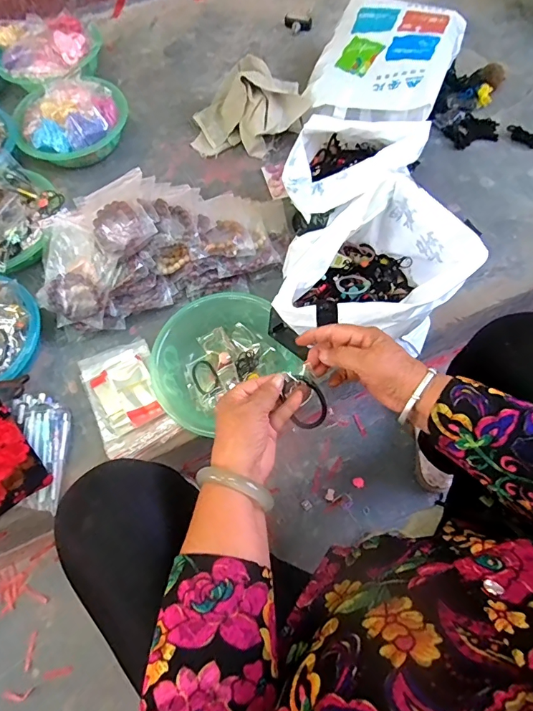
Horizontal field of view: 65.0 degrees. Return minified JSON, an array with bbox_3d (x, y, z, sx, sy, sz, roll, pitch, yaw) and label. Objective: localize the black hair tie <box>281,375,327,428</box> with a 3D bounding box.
[{"bbox_3d":[0.043,0.050,0.455,0.040,0.008,0.058,-23,92,-9],"label":"black hair tie"}]

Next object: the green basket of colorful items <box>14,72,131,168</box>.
[{"bbox_3d":[-0.410,-0.496,0.890,0.224,0.103,0.212,-1,67,2],"label":"green basket of colorful items"}]

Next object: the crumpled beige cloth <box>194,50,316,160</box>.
[{"bbox_3d":[-0.036,-0.534,0.900,0.247,0.108,0.193,1,67,3],"label":"crumpled beige cloth"}]

